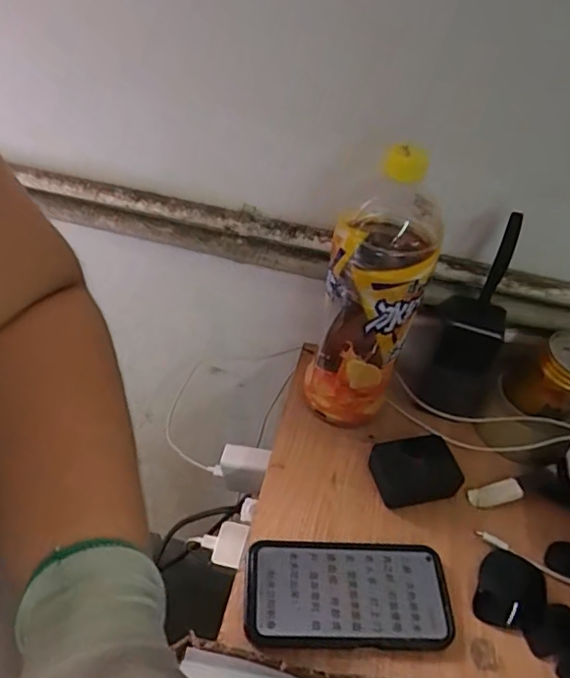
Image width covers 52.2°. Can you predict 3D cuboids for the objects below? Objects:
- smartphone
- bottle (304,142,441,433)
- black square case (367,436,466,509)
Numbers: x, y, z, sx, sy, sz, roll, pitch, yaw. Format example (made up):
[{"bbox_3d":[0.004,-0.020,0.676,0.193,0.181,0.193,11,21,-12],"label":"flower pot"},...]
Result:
[{"bbox_3d":[0.051,0.206,0.469,0.163,0.012,0.080,3,45,-5],"label":"smartphone"},{"bbox_3d":[0.075,-0.025,0.529,0.082,0.259,0.088,17,45,9],"label":"bottle"},{"bbox_3d":[0.123,0.122,0.547,0.076,0.031,0.054,-7,46,-14],"label":"black square case"}]

